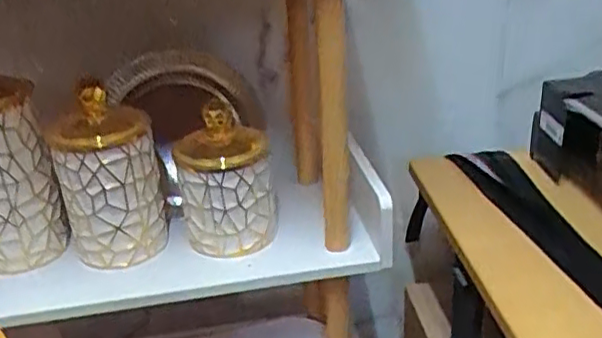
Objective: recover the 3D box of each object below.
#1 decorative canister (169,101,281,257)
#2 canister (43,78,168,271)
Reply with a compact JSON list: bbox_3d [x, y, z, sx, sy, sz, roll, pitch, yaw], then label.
[{"bbox_3d":[-0.083,0.009,0.711,0.105,0.144,0.097,-8,26,-8],"label":"decorative canister"},{"bbox_3d":[-0.211,0.009,0.704,0.107,0.169,0.096,-12,27,-17],"label":"canister"}]

